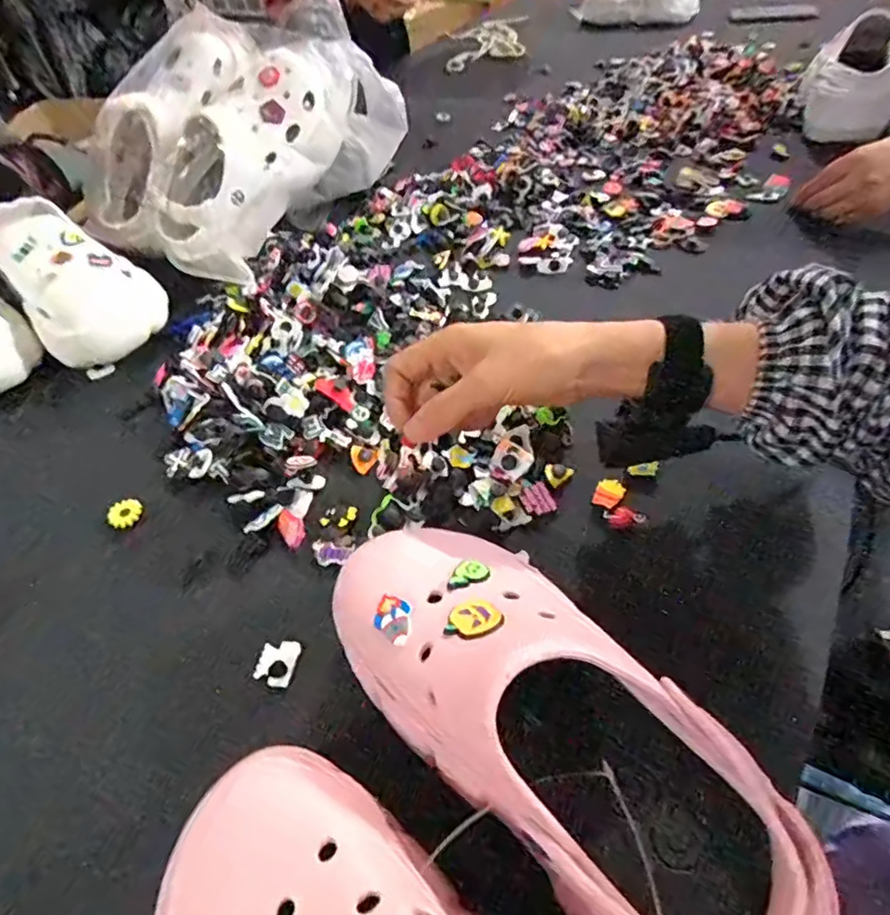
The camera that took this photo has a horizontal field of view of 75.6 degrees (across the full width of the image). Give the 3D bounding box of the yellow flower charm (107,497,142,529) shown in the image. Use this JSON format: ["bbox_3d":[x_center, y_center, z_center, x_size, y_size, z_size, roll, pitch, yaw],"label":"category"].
[{"bbox_3d":[-0.251,0.043,0.450,0.023,0.004,0.024,7,59,-11],"label":"yellow flower charm"}]

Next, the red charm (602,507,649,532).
[{"bbox_3d":[0.127,0.043,0.404,0.027,0.006,0.017,-9,48,-2],"label":"red charm"}]

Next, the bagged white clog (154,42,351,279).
[{"bbox_3d":[-0.208,-0.337,0.637,0.092,0.113,0.293,34,86,30],"label":"bagged white clog"}]

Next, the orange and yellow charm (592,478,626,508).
[{"bbox_3d":[0.121,0.026,0.421,0.020,0.006,0.024,17,53,21],"label":"orange and yellow charm"}]

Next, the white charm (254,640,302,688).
[{"bbox_3d":[-0.105,0.127,0.359,0.025,0.007,0.028,7,50,12],"label":"white charm"}]

